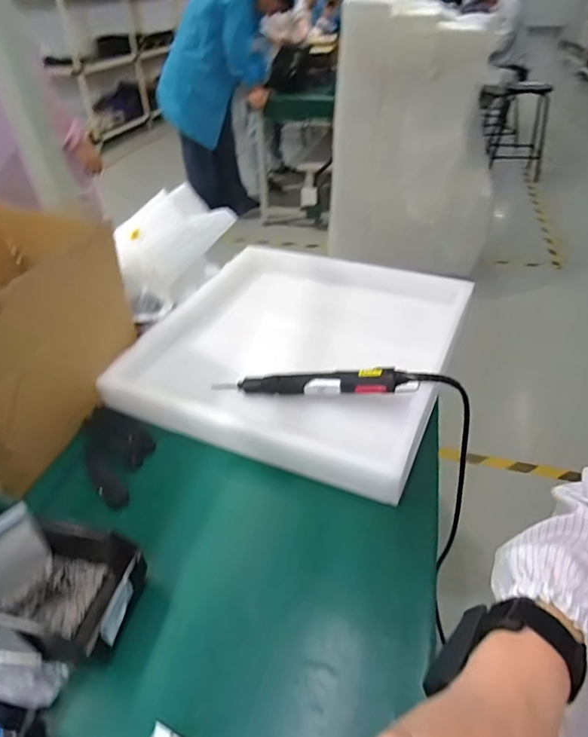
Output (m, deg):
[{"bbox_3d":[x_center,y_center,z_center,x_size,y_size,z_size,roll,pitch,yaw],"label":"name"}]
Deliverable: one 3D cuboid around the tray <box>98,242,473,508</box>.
[{"bbox_3d":[0.016,-0.041,0.779,0.447,0.072,0.456,17,44,20],"label":"tray"}]

